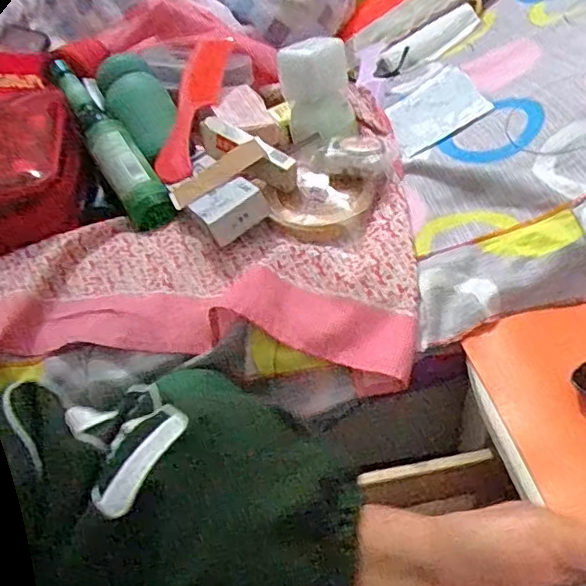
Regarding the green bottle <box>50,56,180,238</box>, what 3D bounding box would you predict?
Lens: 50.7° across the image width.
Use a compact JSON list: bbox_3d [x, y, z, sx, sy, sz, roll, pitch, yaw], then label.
[{"bbox_3d":[-0.213,-0.176,0.698,0.045,0.044,0.270,-26,64,-23],"label":"green bottle"}]

